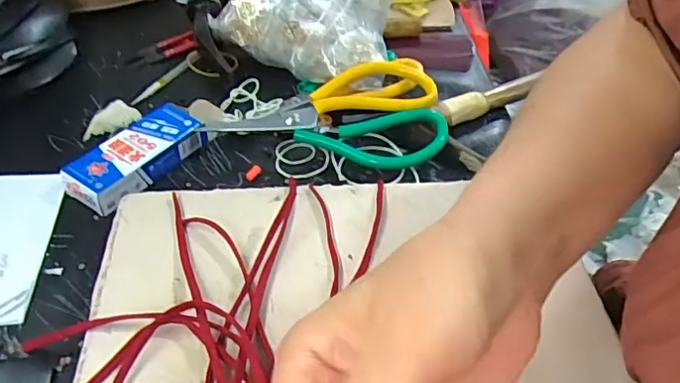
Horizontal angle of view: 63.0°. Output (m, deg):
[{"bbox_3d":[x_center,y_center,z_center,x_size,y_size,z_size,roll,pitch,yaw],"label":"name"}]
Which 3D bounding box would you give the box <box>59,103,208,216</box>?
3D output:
[{"bbox_3d":[-0.154,-0.026,0.422,0.046,0.025,0.102,28,50,23],"label":"box"}]

